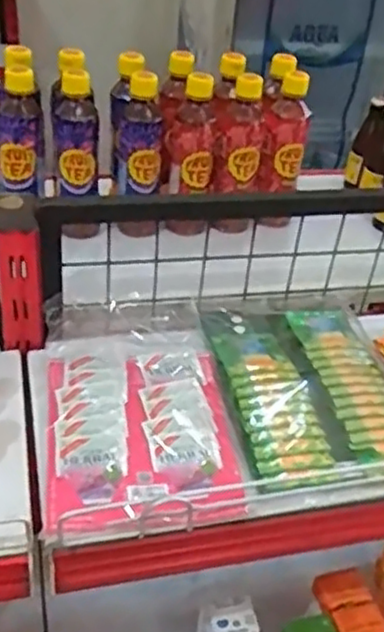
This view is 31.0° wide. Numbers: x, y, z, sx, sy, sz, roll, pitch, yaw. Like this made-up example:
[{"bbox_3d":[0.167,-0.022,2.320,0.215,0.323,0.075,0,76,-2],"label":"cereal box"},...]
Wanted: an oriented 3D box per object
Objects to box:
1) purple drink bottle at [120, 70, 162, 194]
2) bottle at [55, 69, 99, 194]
[{"bbox_3d":[-0.062,-0.224,0.838,0.047,0.135,0.044,1,37,-6],"label":"purple drink bottle"},{"bbox_3d":[-0.139,-0.216,0.820,0.050,0.134,0.043,-3,38,-12],"label":"bottle"}]

